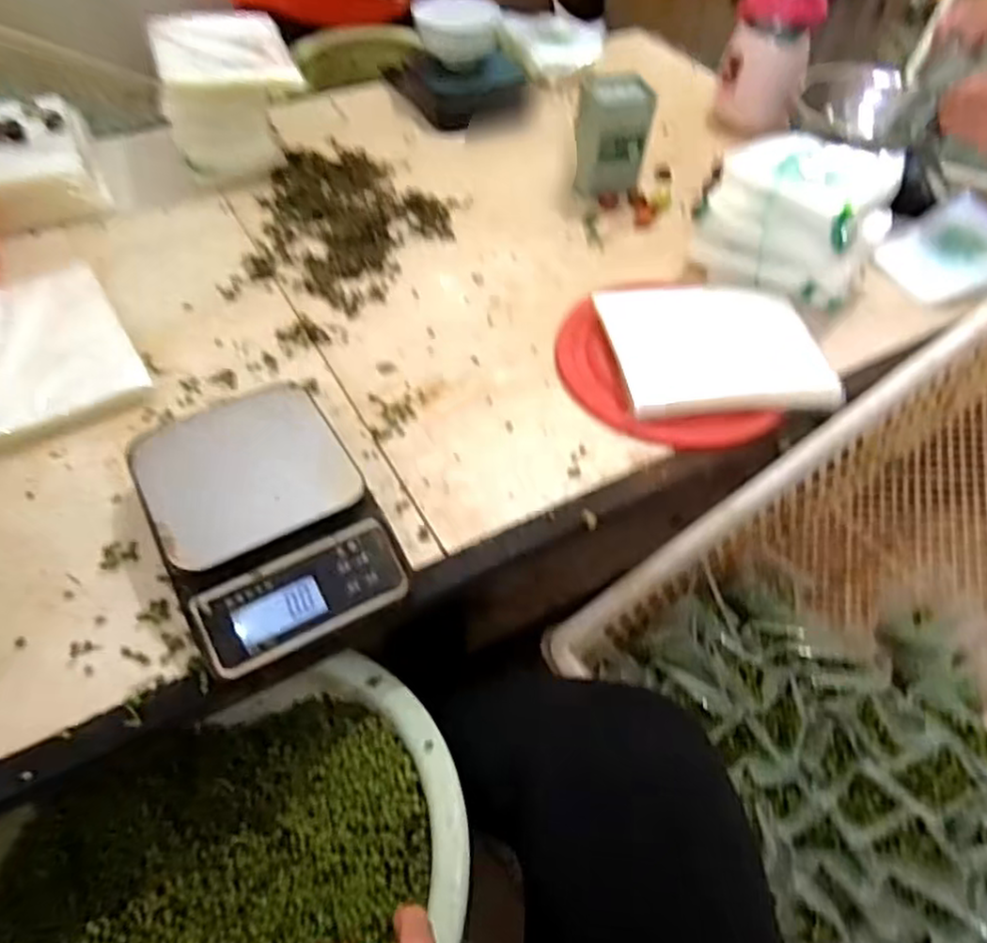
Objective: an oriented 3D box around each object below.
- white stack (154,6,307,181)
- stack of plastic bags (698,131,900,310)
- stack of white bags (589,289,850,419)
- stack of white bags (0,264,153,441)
[{"bbox_3d":[-0.317,-0.458,0.872,0.156,0.136,0.164,-16,54,-15],"label":"white stack"},{"bbox_3d":[0.317,-0.269,0.760,0.176,0.125,0.129,23,54,15],"label":"stack of plastic bags"},{"bbox_3d":[0.213,-0.120,0.698,0.200,0.027,0.156,-4,52,-5],"label":"stack of white bags"},{"bbox_3d":[-0.421,-0.111,0.652,0.153,0.038,0.195,-27,57,-22],"label":"stack of white bags"}]

